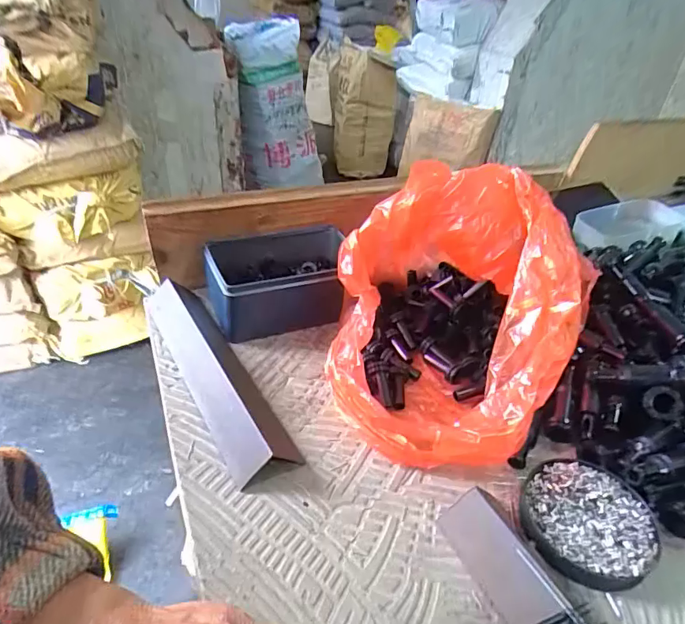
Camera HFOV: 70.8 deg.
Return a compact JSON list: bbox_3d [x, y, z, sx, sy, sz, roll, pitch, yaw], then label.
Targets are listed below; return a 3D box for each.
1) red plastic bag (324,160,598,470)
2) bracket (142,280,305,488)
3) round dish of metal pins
[{"bbox_3d":[0.085,-0.012,0.394,0.195,0.147,0.224,26,42,26],"label":"red plastic bag"},{"bbox_3d":[-0.109,0.041,0.403,0.051,0.027,0.229,-18,41,-28],"label":"bracket"},{"bbox_3d":[0.163,0.139,0.322,0.081,0.015,0.084,3,37,-2],"label":"round dish of metal pins"}]

